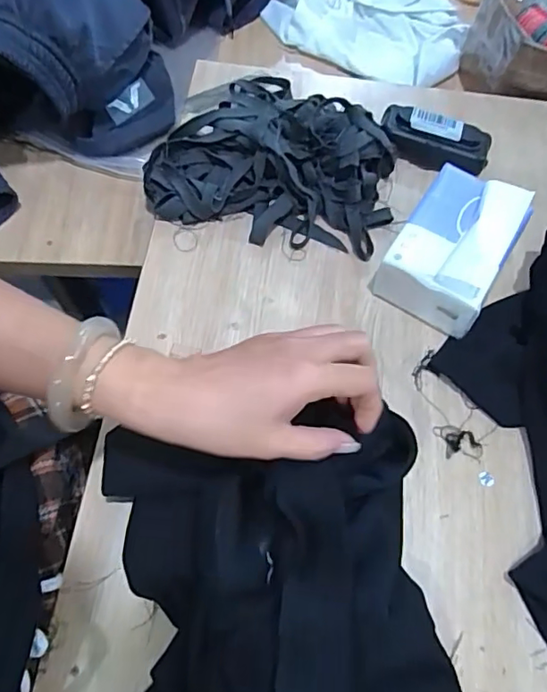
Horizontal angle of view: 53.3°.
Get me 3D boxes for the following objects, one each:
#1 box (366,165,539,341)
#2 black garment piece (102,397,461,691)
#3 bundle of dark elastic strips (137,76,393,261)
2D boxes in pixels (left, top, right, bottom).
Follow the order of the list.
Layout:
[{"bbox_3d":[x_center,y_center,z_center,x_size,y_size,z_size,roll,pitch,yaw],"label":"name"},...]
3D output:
[{"bbox_3d":[0.152,-0.085,0.457,0.086,0.074,0.120,31,69,11],"label":"box"},{"bbox_3d":[0.006,0.186,0.346,0.208,0.042,0.280,-5,67,-5],"label":"black garment piece"},{"bbox_3d":[0.002,-0.183,0.507,0.220,0.055,0.174,17,67,5],"label":"bundle of dark elastic strips"}]

